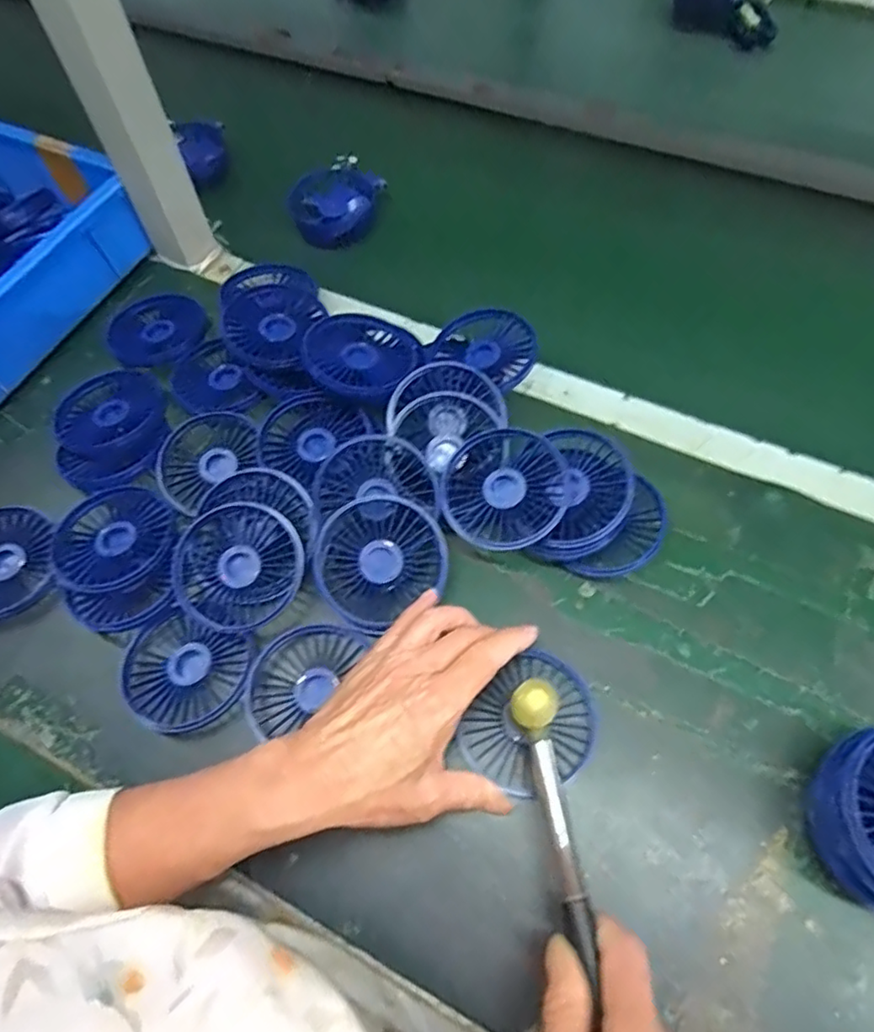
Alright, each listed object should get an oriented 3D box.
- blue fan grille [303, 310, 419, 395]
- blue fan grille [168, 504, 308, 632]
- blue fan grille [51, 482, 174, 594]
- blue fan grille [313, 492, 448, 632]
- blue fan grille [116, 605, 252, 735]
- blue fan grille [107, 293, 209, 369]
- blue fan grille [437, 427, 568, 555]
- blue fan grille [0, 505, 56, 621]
[{"bbox_3d":[-0.058,-0.134,0.479,0.084,0.017,0.086,-1,63,1],"label":"blue fan grille"},{"bbox_3d":[-0.140,0.035,0.426,0.087,0.015,0.087,-1,81,6],"label":"blue fan grille"},{"bbox_3d":[-0.240,0.017,0.445,0.087,0.009,0.082,-1,63,1],"label":"blue fan grille"},{"bbox_3d":[-0.041,0.030,0.417,0.089,0.019,0.082,-1,100,-4],"label":"blue fan grille"},{"bbox_3d":[-0.169,0.106,0.407,0.084,0.016,0.072,18,65,10],"label":"blue fan grille"},{"bbox_3d":[-0.251,-0.167,0.541,0.083,0.018,0.088,-1,63,1],"label":"blue fan grille"},{"bbox_3d":[0.047,-0.019,0.424,0.085,0.019,0.089,-3,67,7],"label":"blue fan grille"},{"bbox_3d":[-0.327,0.036,0.452,0.078,0.015,0.086,-15,64,-6],"label":"blue fan grille"}]

